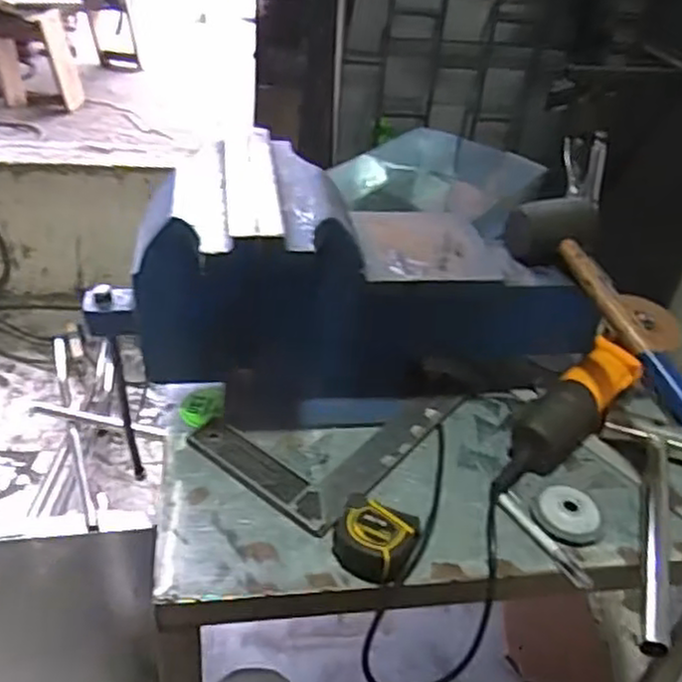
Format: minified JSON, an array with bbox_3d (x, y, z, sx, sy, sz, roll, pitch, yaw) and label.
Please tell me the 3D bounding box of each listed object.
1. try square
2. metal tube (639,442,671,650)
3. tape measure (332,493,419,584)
[{"bbox_3d":[-0.007,0.092,0.827,0.189,0.014,0.280,29,41,28],"label":"try square"},{"bbox_3d":[0.319,0.196,0.726,0.023,0.027,0.275,16,37,13],"label":"metal tube"},{"bbox_3d":[0.031,0.188,0.679,0.074,0.038,0.066,19,37,16],"label":"tape measure"}]

